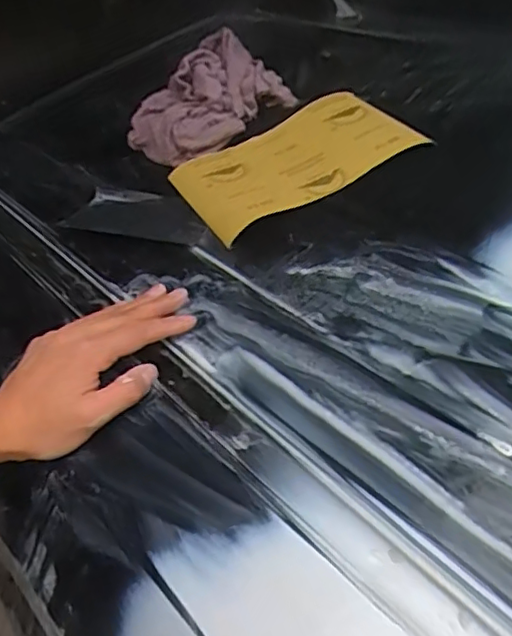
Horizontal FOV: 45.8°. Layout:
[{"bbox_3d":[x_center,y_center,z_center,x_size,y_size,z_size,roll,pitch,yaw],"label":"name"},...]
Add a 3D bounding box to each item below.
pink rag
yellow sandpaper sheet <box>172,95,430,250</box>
[{"bbox_3d":[-0.063,-0.253,0.694,0.169,0.069,0.144,-36,53,-24],"label":"pink rag"},{"bbox_3d":[0.032,-0.161,0.598,0.213,0.026,0.141,-23,49,-14],"label":"yellow sandpaper sheet"}]

